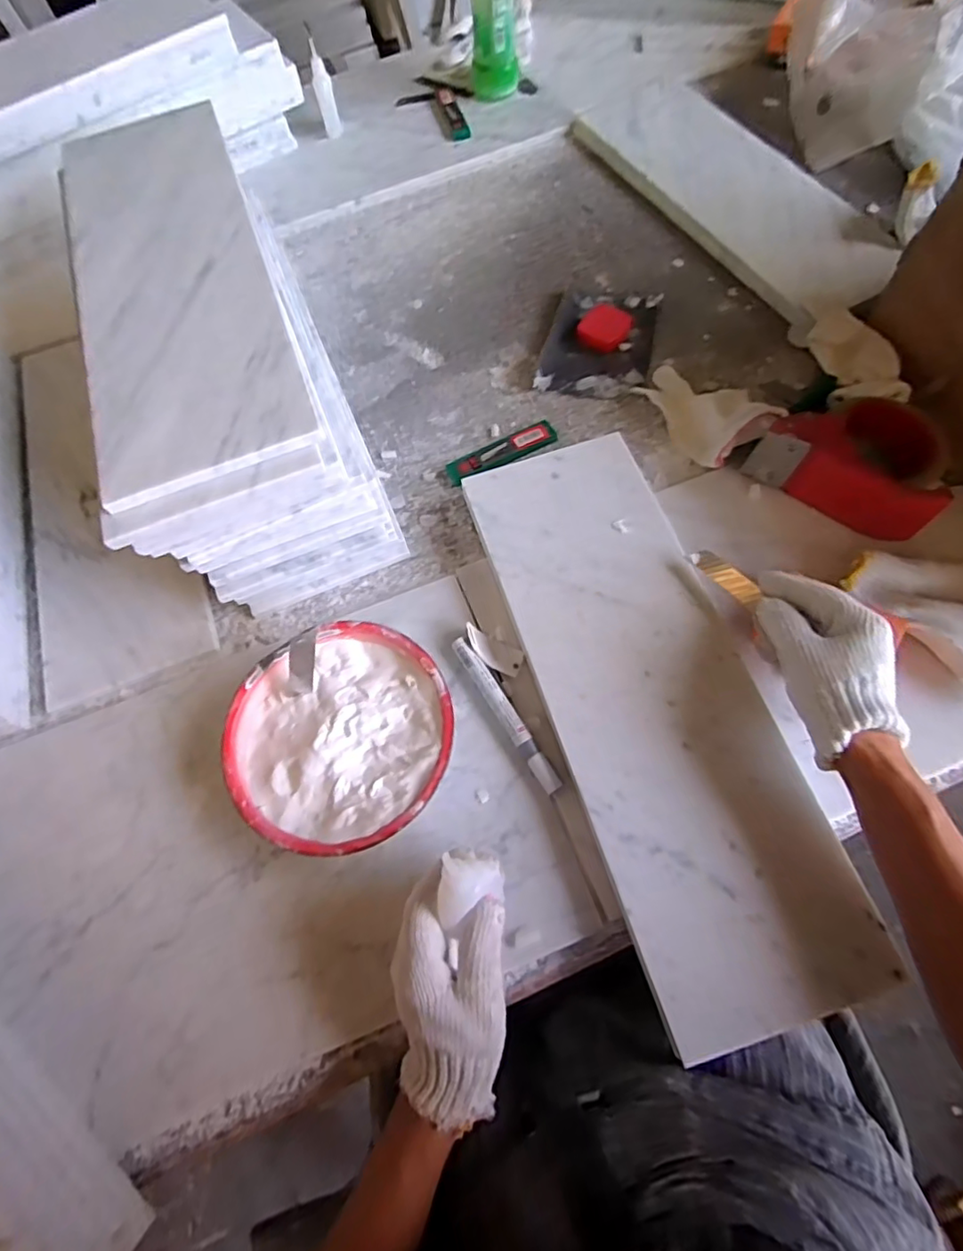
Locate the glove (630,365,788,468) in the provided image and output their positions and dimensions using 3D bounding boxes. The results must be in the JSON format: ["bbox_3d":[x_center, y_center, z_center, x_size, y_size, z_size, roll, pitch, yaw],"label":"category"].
[{"bbox_3d":[0.216,-0.207,0.562,0.074,0.045,0.152,-26,51,-10],"label":"glove"}]

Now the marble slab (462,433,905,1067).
[{"bbox_3d":[0.125,0.042,0.440,0.151,0.008,0.446,-18,66,-3],"label":"marble slab"}]

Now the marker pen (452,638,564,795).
[{"bbox_3d":[0.019,0.067,0.456,0.015,0.015,0.139,-28,70,-10],"label":"marker pen"}]

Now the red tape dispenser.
[{"bbox_3d":[0.324,-0.145,0.492,0.139,0.049,0.099,39,77,19],"label":"red tape dispenser"}]

